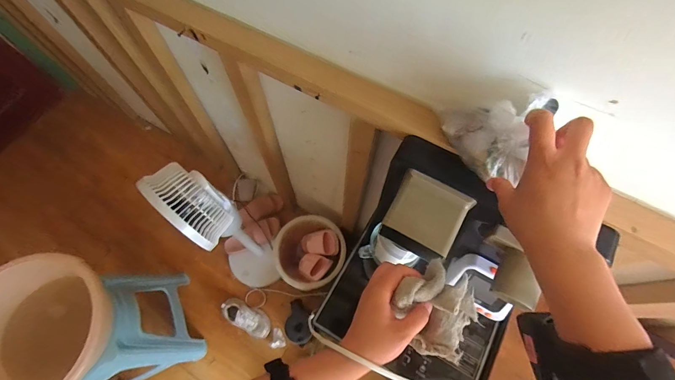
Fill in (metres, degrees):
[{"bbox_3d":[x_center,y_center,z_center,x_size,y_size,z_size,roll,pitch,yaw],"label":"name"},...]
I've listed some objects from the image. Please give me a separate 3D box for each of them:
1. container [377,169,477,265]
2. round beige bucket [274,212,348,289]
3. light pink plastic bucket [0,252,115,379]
[{"bbox_3d":[0.129,0.037,0.467,0.102,0.030,0.110,28,71,11],"label":"container"},{"bbox_3d":[-0.102,0.261,1.272,0.257,0.225,0.268,-13,68,-5],"label":"round beige bucket"},{"bbox_3d":[-0.757,0.365,0.821,0.329,0.227,0.356,0,68,0],"label":"light pink plastic bucket"}]

